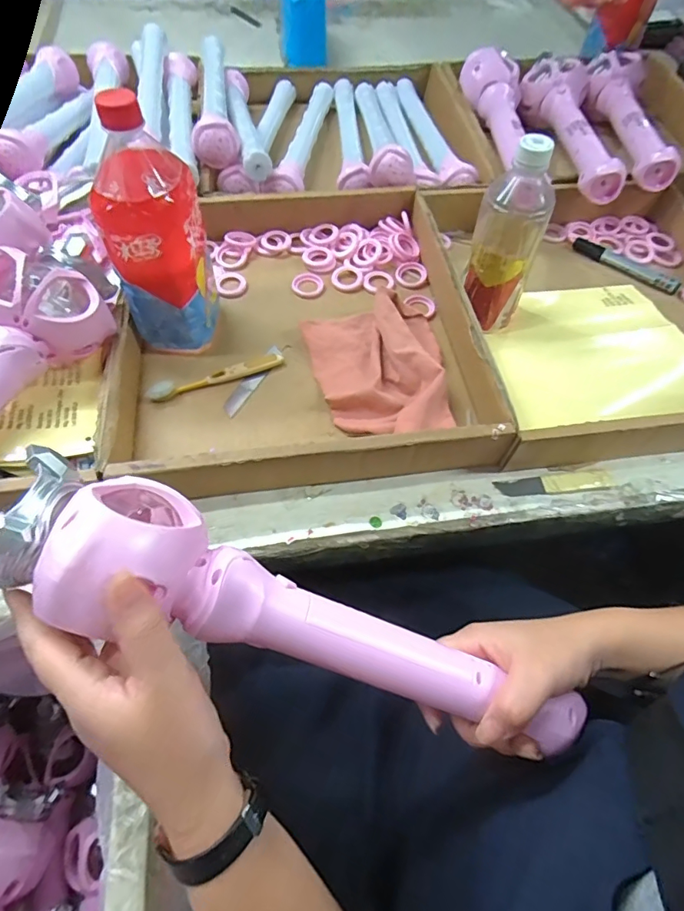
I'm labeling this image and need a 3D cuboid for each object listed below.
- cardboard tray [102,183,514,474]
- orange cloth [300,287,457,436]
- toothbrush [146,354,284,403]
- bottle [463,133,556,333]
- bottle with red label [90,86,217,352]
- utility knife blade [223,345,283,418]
[{"bbox_3d":[-0.035,-0.147,0.513,0.366,0.056,0.375,-4,61,-6],"label":"cardboard tray"},{"bbox_3d":[0.046,-0.090,0.495,0.138,0.039,0.169,-12,62,-11],"label":"orange cloth"},{"bbox_3d":[-0.126,-0.080,0.494,0.136,0.012,0.017,-16,63,-13],"label":"toothbrush"},{"bbox_3d":[0.161,-0.211,0.483,0.063,0.179,0.068,10,60,2],"label":"bottle"},{"bbox_3d":[-0.165,-0.186,0.437,0.077,0.209,0.067,4,60,-2],"label":"bottle with red label"},{"bbox_3d":[-0.090,-0.078,0.501,0.019,0.007,0.101,23,61,10],"label":"utility knife blade"}]

